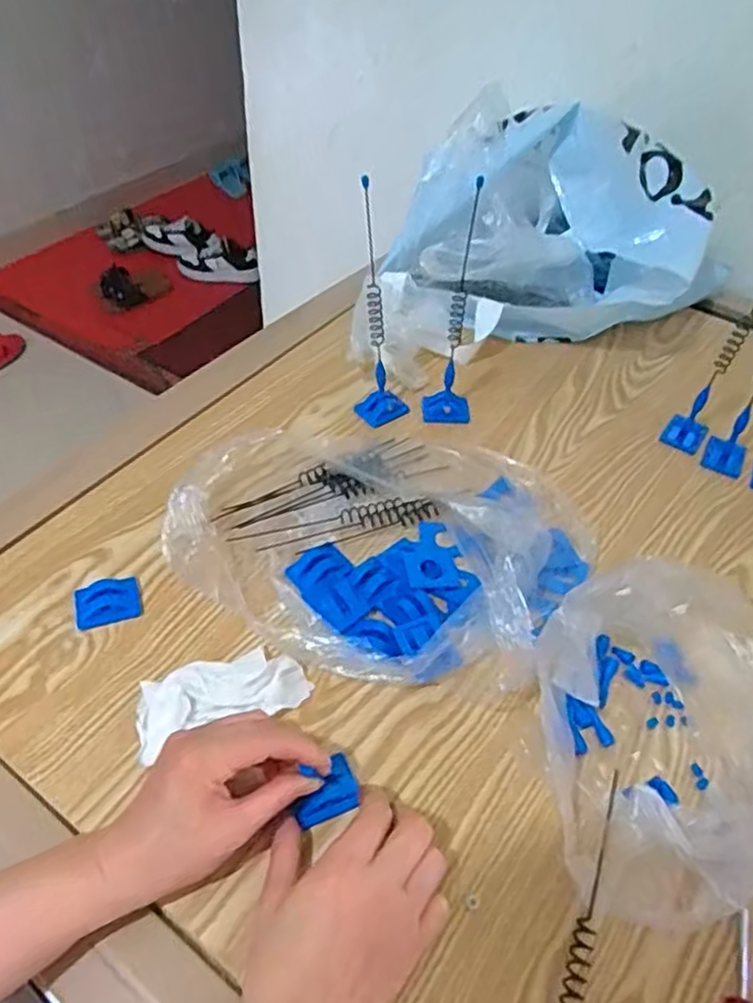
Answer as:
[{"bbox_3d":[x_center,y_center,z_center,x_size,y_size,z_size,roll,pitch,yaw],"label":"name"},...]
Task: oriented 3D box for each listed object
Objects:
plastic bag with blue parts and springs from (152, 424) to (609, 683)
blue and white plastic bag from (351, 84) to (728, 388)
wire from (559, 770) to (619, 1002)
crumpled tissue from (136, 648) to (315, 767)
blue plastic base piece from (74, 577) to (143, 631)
[{"bbox_3d":[0.011,0.003,0.542,0.291,0.087,0.257,26,51,21],"label":"plastic bag with blue parts and springs"},{"bbox_3d":[0.167,-0.280,0.748,0.429,0.177,0.203,-12,48,-14],"label":"blue and white plastic bag"},{"bbox_3d":[0.113,0.233,0.382,0.013,0.009,0.187,19,49,14],"label":"wire"},{"bbox_3d":[-0.102,0.126,0.468,0.110,0.019,0.051,-17,50,-18],"label":"crumpled tissue"},{"bbox_3d":[-0.195,0.073,0.515,0.043,0.013,0.036,-14,49,-16],"label":"blue plastic base piece"}]

